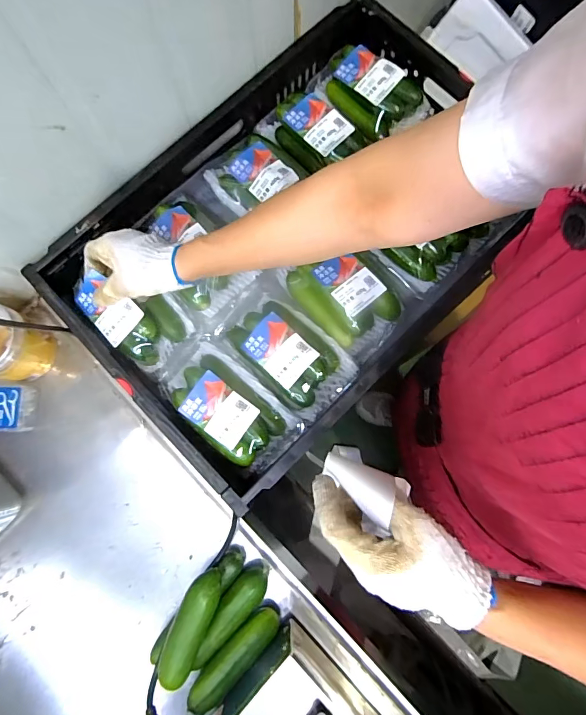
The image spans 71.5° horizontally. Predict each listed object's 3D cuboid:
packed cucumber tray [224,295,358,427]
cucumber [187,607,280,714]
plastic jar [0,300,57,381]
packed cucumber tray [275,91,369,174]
[{"bbox_3d":[-0.009,-0.014,0.503,0.101,0.042,0.163,-43,81,-7],"label":"packed cucumber tray"},{"bbox_3d":[-0.063,0.333,0.449,0.115,0.032,0.032,-44,81,-7],"label":"cucumber"},{"bbox_3d":[-0.361,-0.015,0.502,0.101,0.083,0.091,12,79,3],"label":"plastic jar"},{"bbox_3d":[0.033,-0.304,0.556,0.128,0.047,0.069,36,81,7],"label":"packed cucumber tray"}]

